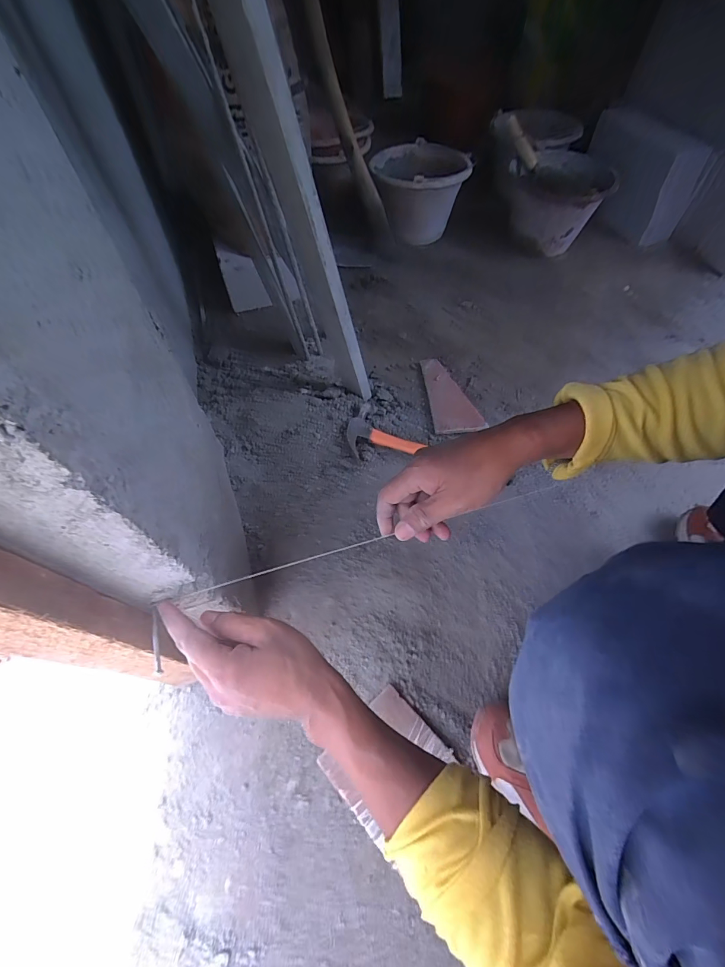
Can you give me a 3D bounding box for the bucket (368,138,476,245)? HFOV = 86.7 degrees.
[{"bbox_3d":[0.152,-0.778,1.042,0.240,0.185,0.253,0,59,0],"label":"bucket"}]

